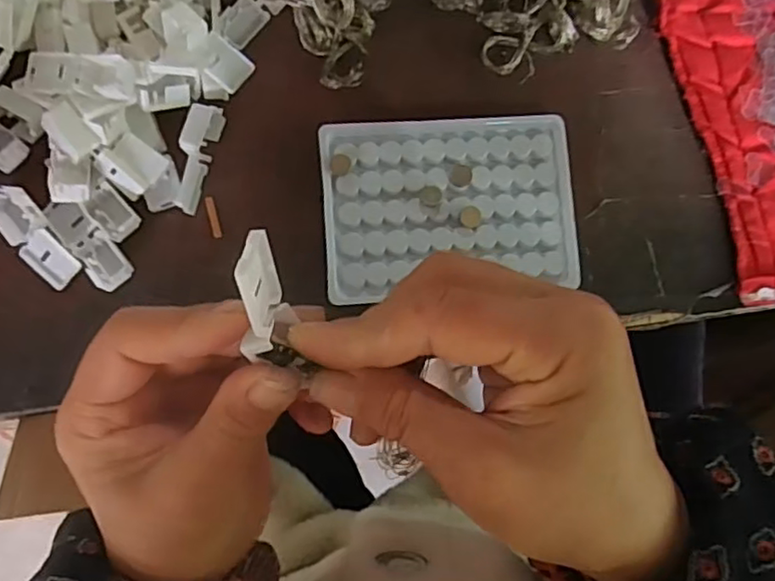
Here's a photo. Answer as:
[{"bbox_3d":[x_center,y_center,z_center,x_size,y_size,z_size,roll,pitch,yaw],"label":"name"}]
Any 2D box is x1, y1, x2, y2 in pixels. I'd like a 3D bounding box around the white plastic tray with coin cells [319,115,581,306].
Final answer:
[{"bbox_3d":[0.032,-0.046,0.332,0.129,0.013,0.092,-6,85,-4],"label":"white plastic tray with coin cells"}]

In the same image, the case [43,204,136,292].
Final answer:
[{"bbox_3d":[-0.152,-0.025,0.317,0.019,0.009,0.053,-40,88,-6],"label":"case"}]

